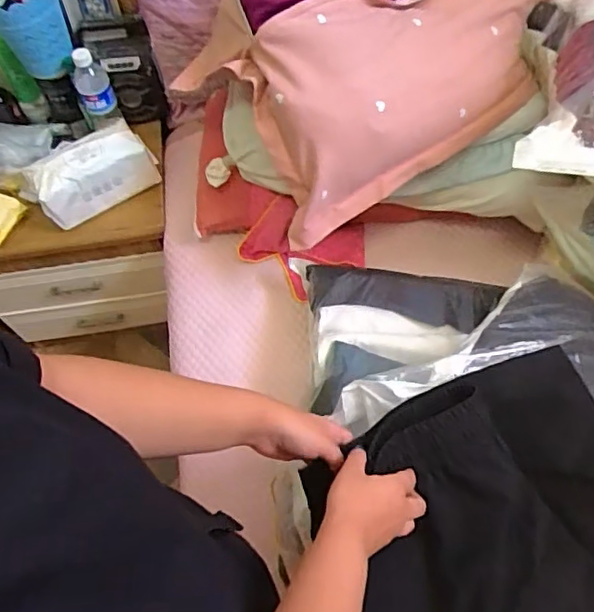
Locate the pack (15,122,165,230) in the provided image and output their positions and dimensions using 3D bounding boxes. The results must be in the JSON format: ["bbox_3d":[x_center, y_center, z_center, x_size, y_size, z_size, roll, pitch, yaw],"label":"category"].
[{"bbox_3d":[-0.404,-0.259,1.123,0.244,0.101,0.121,-28,64,-11],"label":"pack"}]

